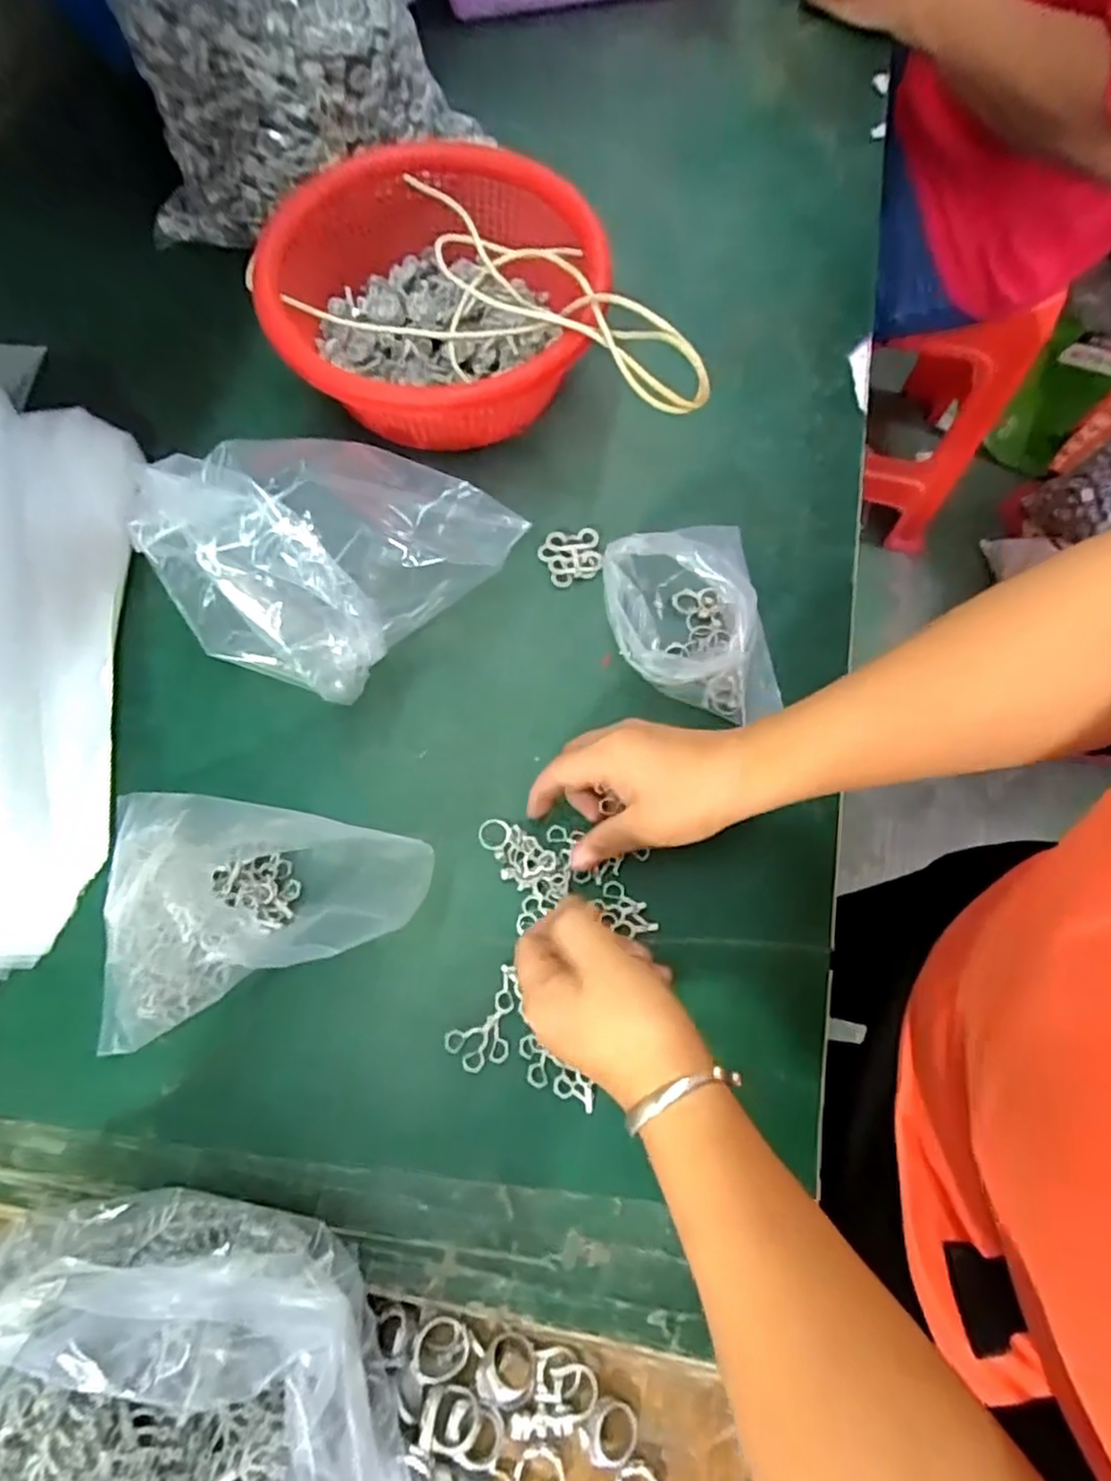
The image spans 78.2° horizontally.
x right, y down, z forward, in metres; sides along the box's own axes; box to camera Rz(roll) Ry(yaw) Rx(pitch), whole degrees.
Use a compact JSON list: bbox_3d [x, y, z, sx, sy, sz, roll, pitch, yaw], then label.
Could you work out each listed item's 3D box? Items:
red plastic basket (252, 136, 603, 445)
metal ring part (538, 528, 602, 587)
[{"bbox_3d":[-0.077,-0.300,0.480,0.212,0.100,0.216,0,73,-1],"label":"red plastic basket"},{"bbox_3d":[0.012,-0.129,0.479,0.040,0.008,0.038,-16,74,-6],"label":"metal ring part"}]

